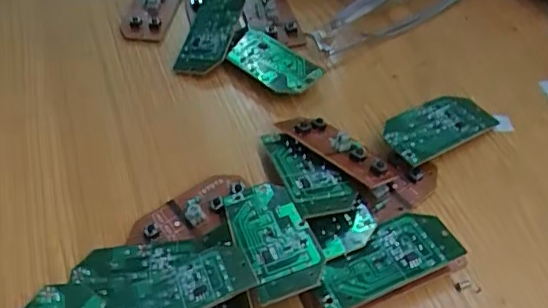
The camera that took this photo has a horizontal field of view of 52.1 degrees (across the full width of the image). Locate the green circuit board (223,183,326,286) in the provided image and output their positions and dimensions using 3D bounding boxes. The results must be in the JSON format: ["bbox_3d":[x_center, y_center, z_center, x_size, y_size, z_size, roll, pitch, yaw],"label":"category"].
[{"bbox_3d":[-0.001,0.030,0.229,0.028,0.004,0.052,-19,40,-10],"label":"green circuit board"}]

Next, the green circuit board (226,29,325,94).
[{"bbox_3d":[-0.002,-0.051,0.309,0.055,0.009,0.034,32,58,25],"label":"green circuit board"}]

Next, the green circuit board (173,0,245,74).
[{"bbox_3d":[-0.037,-0.072,0.327,0.026,0.010,0.060,15,67,7],"label":"green circuit board"}]

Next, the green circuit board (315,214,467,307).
[{"bbox_3d":[0.043,0.041,0.221,0.060,0.007,0.027,-22,48,-14],"label":"green circuit board"}]

